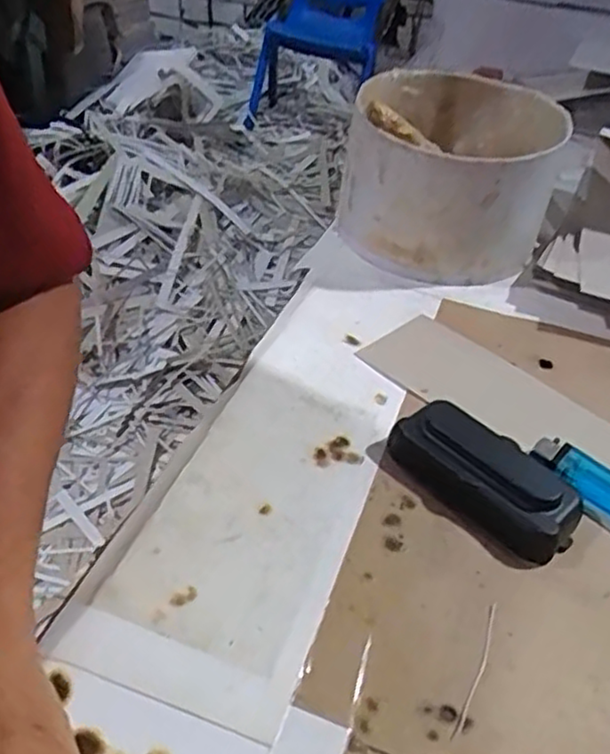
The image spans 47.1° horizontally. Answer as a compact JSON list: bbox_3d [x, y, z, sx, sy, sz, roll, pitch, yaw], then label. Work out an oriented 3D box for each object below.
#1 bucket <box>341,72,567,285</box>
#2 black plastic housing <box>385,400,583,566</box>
[{"bbox_3d":[0.122,-0.177,0.592,0.162,0.116,0.204,13,41,6],"label":"bucket"},{"bbox_3d":[0.099,0.054,0.385,0.051,0.026,0.104,-28,52,-34],"label":"black plastic housing"}]

